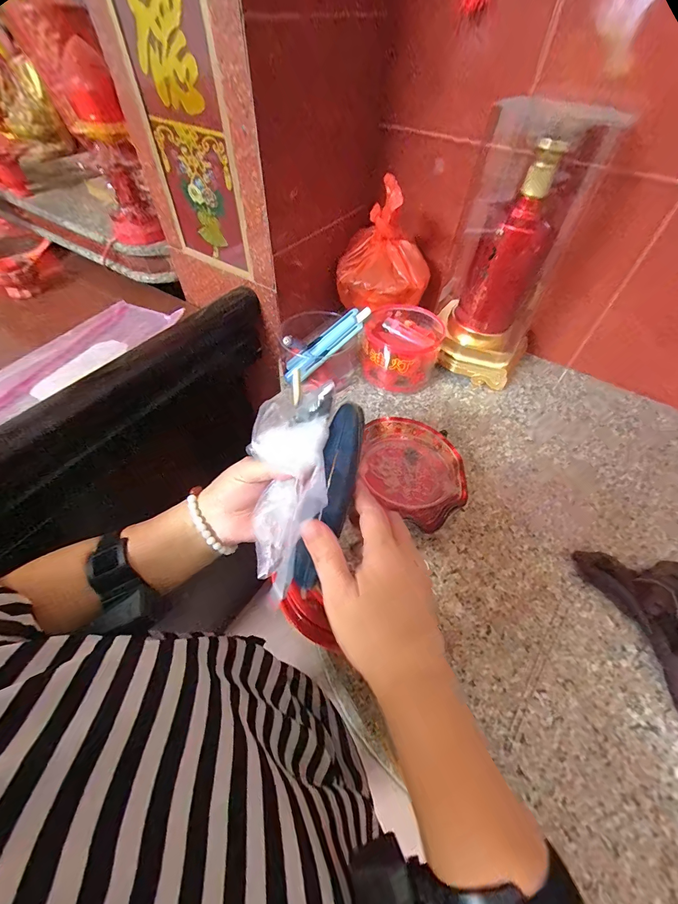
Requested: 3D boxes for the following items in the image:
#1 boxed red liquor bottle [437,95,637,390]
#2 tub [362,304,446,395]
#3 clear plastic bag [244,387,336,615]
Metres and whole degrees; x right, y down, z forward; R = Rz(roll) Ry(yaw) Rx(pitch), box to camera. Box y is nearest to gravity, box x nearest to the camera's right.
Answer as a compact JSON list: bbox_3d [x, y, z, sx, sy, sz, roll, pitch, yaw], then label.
[{"bbox_3d":[0.222,-0.257,0.484,0.131,0.301,0.134,17,54,11],"label":"boxed red liquor bottle"},{"bbox_3d":[0.094,-0.157,0.541,0.107,0.081,0.120,7,53,3],"label":"tub"},{"bbox_3d":[-0.043,0.028,0.291,0.066,0.041,0.162,9,94,5],"label":"clear plastic bag"}]

